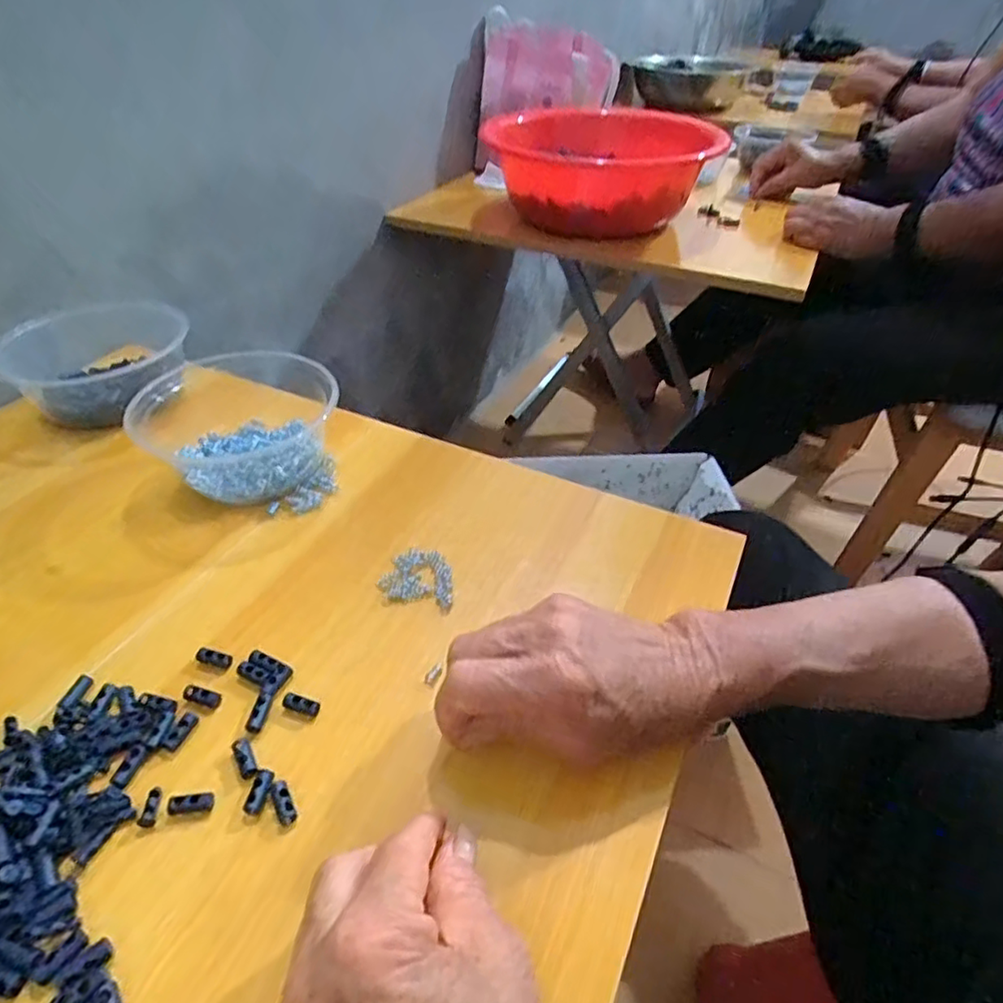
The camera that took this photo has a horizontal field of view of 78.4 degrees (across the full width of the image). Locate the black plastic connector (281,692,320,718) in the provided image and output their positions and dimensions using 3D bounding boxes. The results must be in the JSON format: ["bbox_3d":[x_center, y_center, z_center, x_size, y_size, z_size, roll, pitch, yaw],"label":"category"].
[{"bbox_3d":[-0.104,0.104,0.315,0.020,0.006,0.007,12,43,13],"label":"black plastic connector"}]

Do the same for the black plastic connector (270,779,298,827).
[{"bbox_3d":[-0.099,0.138,0.279,0.009,0.010,0.019,-21,46,-23],"label":"black plastic connector"}]

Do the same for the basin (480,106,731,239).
[{"bbox_3d":[0.142,-0.470,0.878,0.295,0.109,0.311,15,43,16],"label":"basin"}]

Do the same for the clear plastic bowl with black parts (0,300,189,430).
[{"bbox_3d":[-0.331,-0.119,0.514,0.114,0.061,0.125,0,41,0],"label":"clear plastic bowl with black parts"}]

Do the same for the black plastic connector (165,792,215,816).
[{"bbox_3d":[-0.141,0.137,0.279,0.020,0.004,0.008,-7,42,-9],"label":"black plastic connector"}]

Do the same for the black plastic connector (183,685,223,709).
[{"bbox_3d":[-0.155,0.100,0.317,0.020,0.004,0.009,10,42,11],"label":"black plastic connector"}]

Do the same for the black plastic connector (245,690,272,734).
[{"bbox_3d":[-0.123,0.107,0.311,0.008,0.005,0.020,7,42,8],"label":"black plastic connector"}]

